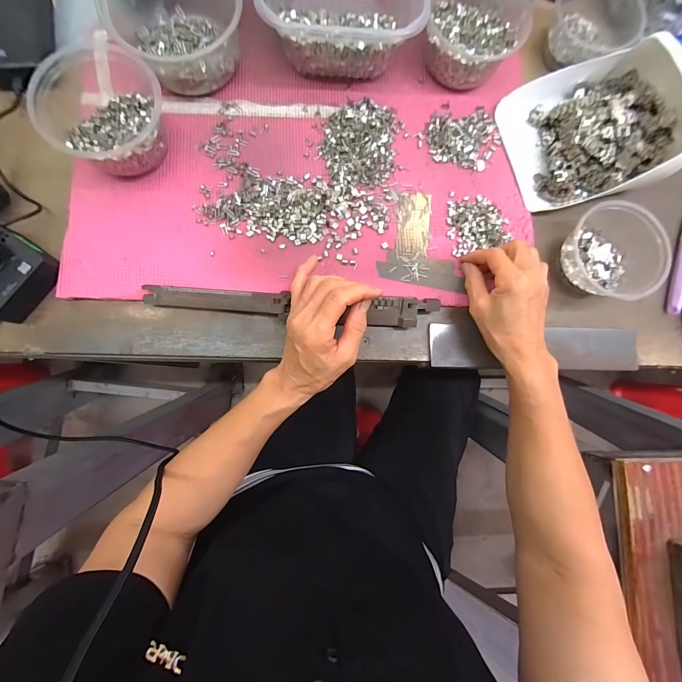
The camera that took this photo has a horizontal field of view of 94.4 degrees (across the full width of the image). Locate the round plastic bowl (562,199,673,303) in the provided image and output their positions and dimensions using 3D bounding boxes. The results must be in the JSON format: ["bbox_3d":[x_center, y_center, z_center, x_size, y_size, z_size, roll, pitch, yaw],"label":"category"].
[{"bbox_3d":[0.307,-0.100,0.356,0.092,0.048,0.098,0,85,-4],"label":"round plastic bowl"}]

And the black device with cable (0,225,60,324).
[{"bbox_3d":[-0.342,-0.068,0.314,0.075,0.043,0.082,32,84,-1],"label":"black device with cable"}]

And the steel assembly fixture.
[{"bbox_3d":[-0.048,-0.037,0.339,0.309,0.020,0.029,3,85,-5],"label":"steel assembly fixture"}]

